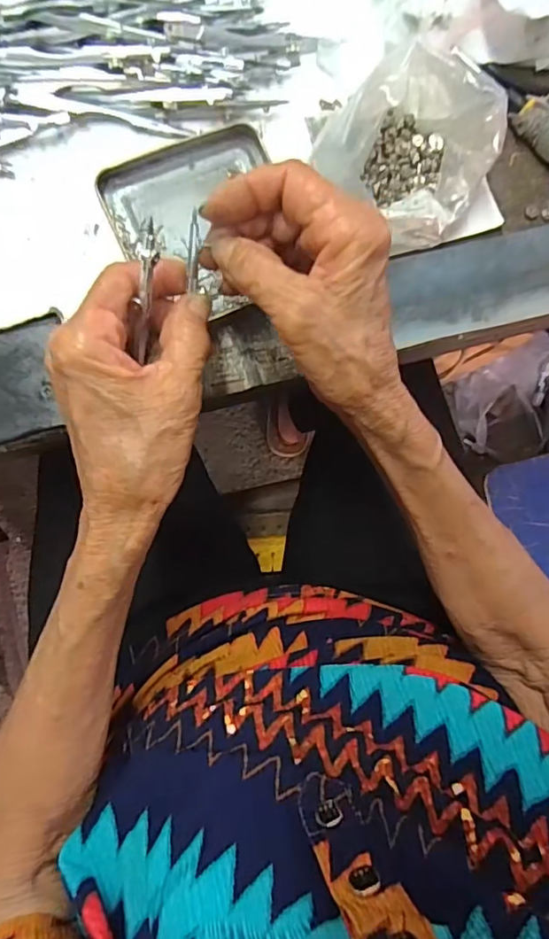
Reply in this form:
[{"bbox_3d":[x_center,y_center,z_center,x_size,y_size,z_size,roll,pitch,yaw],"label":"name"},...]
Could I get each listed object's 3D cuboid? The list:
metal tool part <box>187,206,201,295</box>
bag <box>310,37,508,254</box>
[{"bbox_3d":[-0.036,-0.099,0.248,0.005,0.004,0.034,1,107,-8],"label":"metal tool part"},{"bbox_3d":[0.078,-0.174,0.298,0.082,0.050,0.082,37,83,-4],"label":"bag"}]

